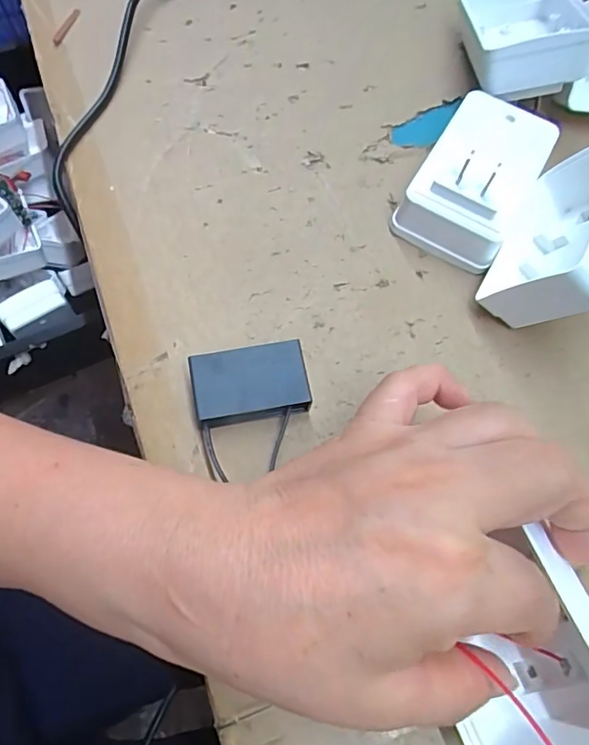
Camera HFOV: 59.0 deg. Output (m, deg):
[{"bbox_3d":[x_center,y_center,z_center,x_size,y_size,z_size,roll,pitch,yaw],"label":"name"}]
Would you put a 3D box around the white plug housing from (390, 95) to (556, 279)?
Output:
[{"bbox_3d":[0.092,-0.099,0.263,0.052,0.034,0.084,30,70,9],"label":"white plug housing"}]

